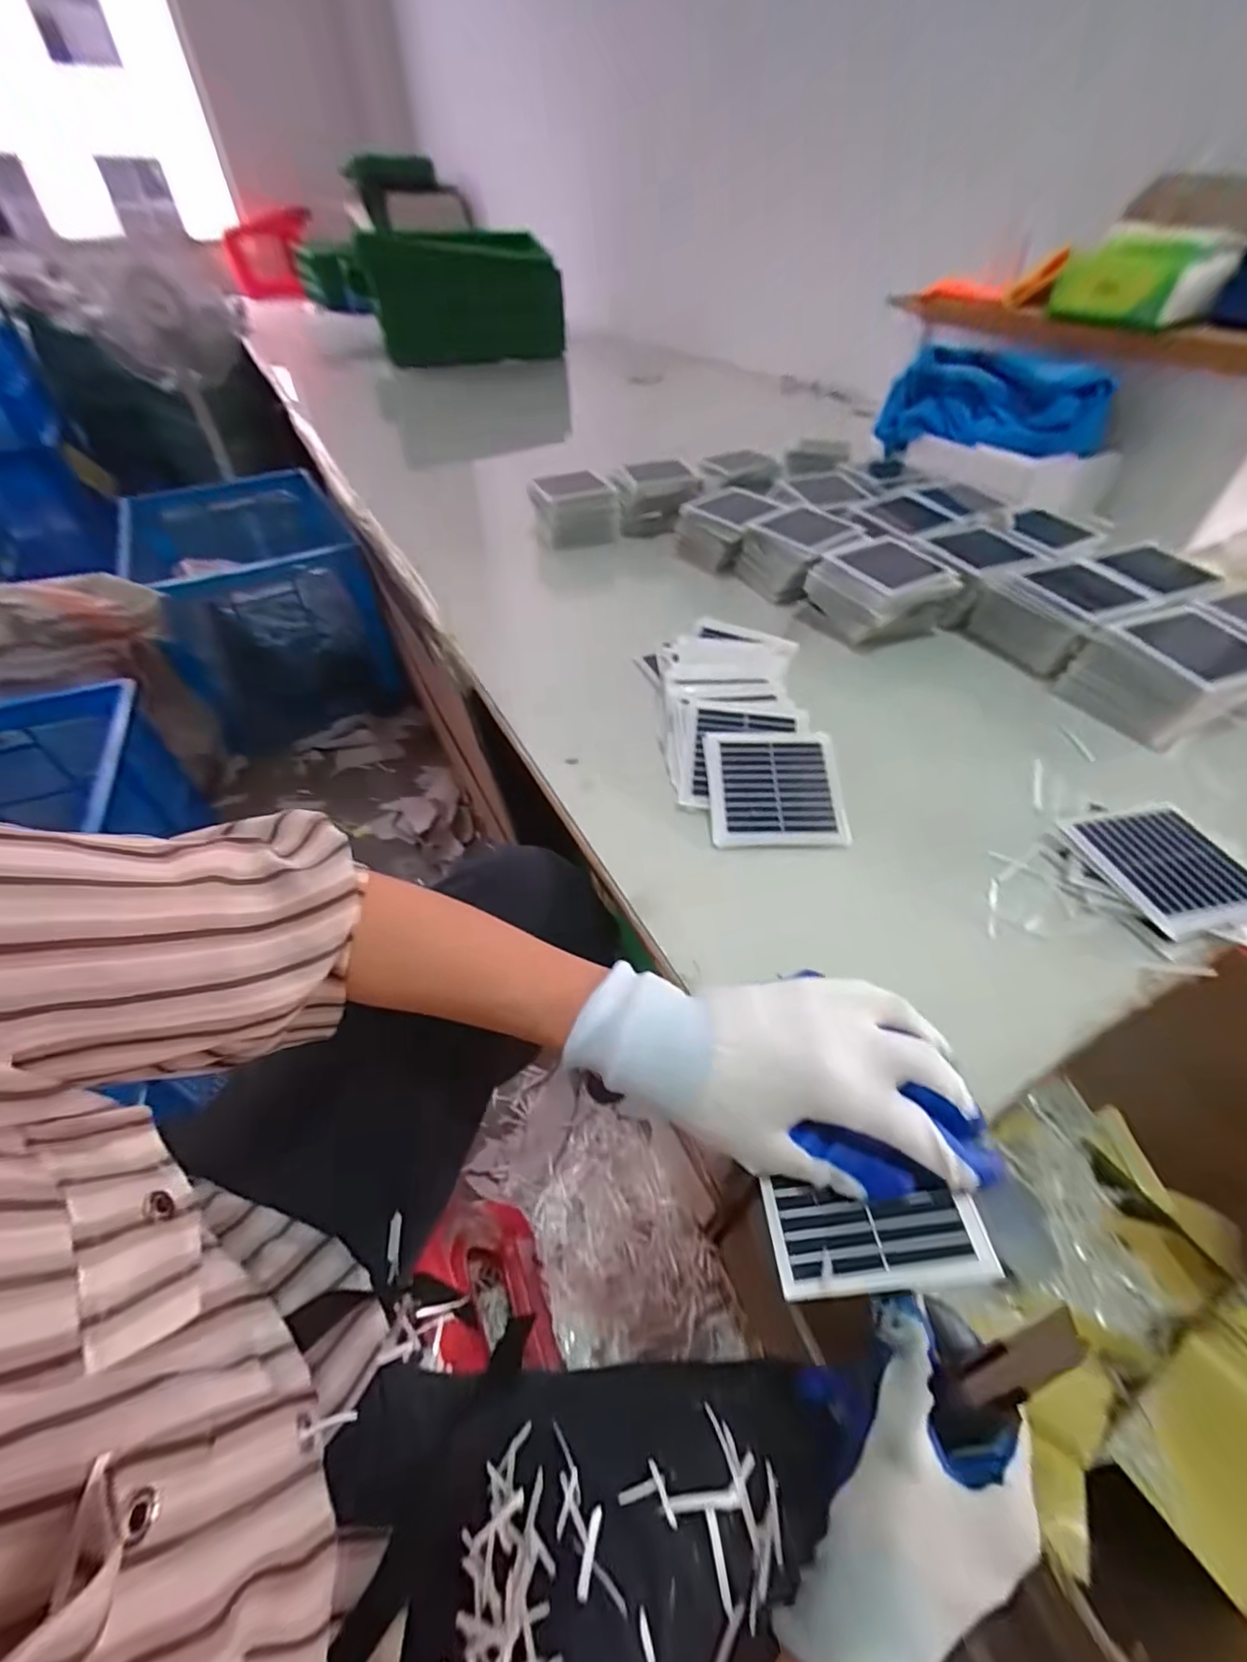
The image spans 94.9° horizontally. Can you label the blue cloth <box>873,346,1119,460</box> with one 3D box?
[{"bbox_3d":[0.468,-0.558,0.757,0.084,0.102,0.296,-35,56,-28],"label":"blue cloth"}]

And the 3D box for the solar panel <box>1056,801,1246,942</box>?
[{"bbox_3d":[0.360,0.021,0.373,0.101,0.007,0.096,-9,48,-8],"label":"solar panel"}]

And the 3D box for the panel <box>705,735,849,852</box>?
[{"bbox_3d":[0.112,-0.032,0.424,0.097,0.008,0.098,-2,63,2],"label":"panel"}]

